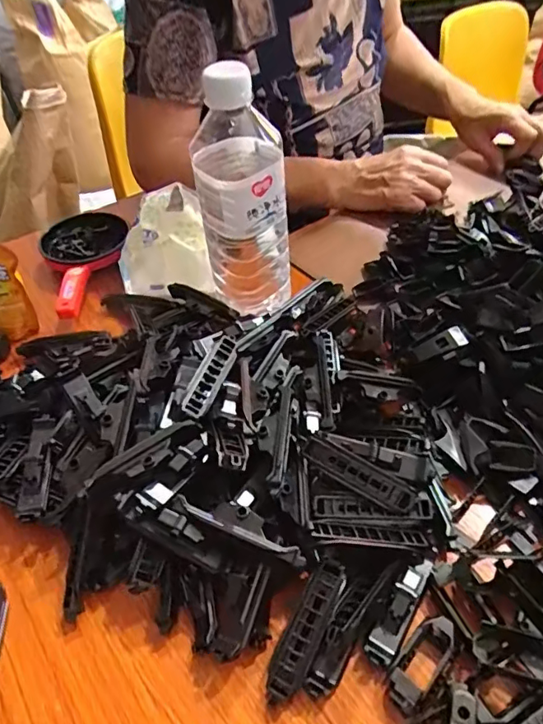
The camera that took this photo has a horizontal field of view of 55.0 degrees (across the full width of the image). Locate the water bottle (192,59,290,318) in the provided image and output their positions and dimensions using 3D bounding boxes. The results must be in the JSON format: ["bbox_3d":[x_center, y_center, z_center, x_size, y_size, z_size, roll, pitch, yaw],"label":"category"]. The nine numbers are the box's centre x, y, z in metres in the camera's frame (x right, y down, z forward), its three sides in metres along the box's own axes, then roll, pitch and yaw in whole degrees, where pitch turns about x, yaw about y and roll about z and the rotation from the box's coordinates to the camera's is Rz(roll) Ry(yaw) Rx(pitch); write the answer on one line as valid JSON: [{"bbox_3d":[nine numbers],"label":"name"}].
[{"bbox_3d":[-0.024,-0.123,0.405,0.068,0.190,0.064,-7,46,-4],"label":"water bottle"}]

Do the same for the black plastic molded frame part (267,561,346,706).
[{"bbox_3d":[0.021,0.147,0.288,0.019,0.017,0.075,23,54,23],"label":"black plastic molded frame part"}]

